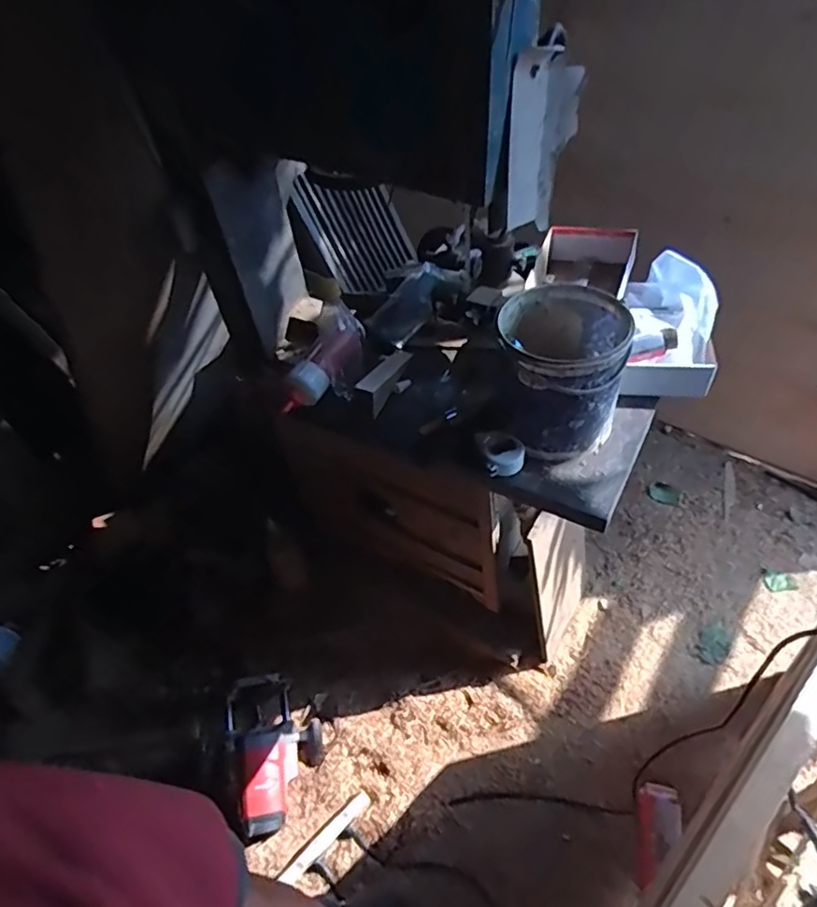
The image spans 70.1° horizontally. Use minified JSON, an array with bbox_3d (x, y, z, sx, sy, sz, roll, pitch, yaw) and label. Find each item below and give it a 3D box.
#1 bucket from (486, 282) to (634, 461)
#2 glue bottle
[{"bbox_3d":[0.215,-0.121,0.846,0.172,0.174,0.201,10,48,12],"label":"bucket"},{"bbox_3d":[-0.141,-0.148,1.000,0.059,0.079,0.213,30,73,28],"label":"glue bottle"}]

